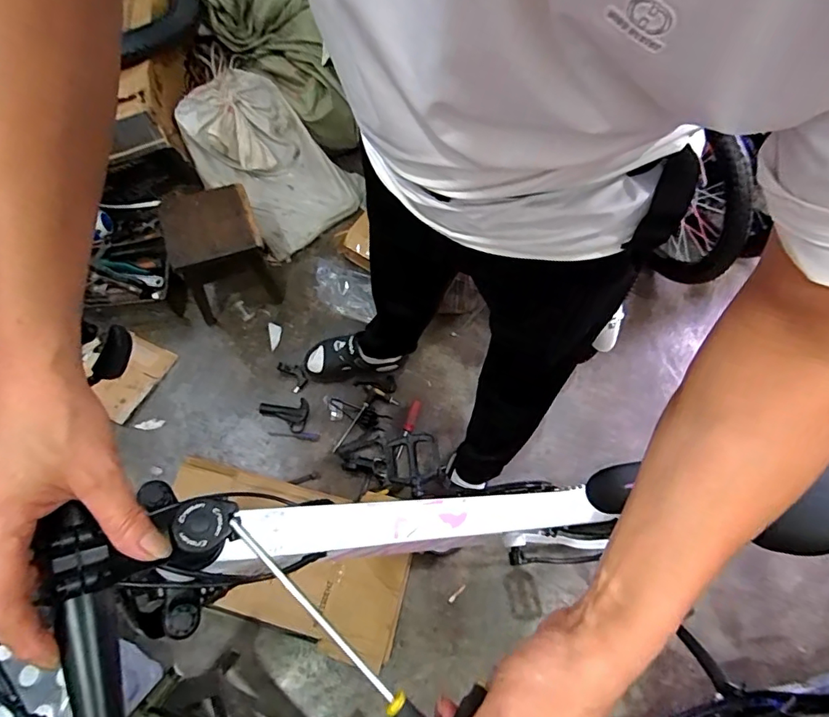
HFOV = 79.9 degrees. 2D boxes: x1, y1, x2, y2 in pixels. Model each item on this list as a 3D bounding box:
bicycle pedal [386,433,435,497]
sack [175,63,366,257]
[{"bbox_3d":[-0.003,0.205,0.957,0.096,0.039,0.113,-3,63,-4],"label":"bicycle pedal"},{"bbox_3d":[-0.442,-0.617,1.500,0.559,0.163,0.409,45,62,-9],"label":"sack"}]

